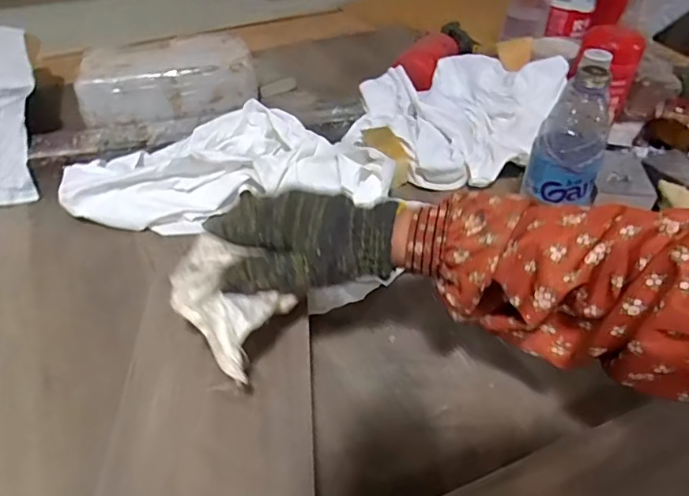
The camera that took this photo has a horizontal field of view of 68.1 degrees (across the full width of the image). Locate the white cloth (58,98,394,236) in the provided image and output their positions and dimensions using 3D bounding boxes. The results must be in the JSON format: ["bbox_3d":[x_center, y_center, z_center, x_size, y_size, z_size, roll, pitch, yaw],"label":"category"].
[{"bbox_3d":[-0.137,-0.090,0.610,0.373,0.064,0.173,-4,44,-3],"label":"white cloth"}]

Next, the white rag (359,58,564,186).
[{"bbox_3d":[0.176,-0.195,0.704,0.263,0.075,0.222,-20,47,-19],"label":"white rag"}]

